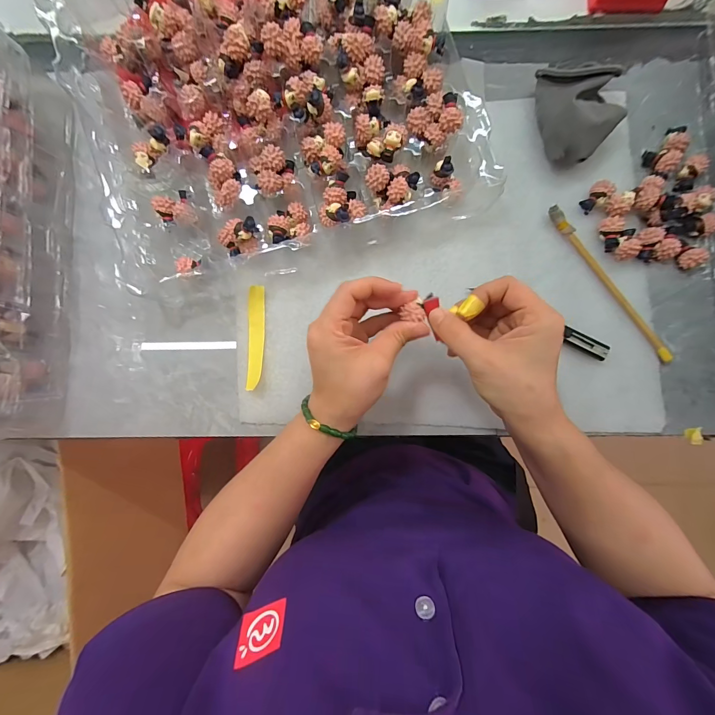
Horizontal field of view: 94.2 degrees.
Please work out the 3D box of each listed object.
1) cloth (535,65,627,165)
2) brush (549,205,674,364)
[{"bbox_3d":[0.212,-0.232,0.320,0.069,0.042,0.091,0,87,1],"label":"cloth"},{"bbox_3d":[0.244,-0.071,0.322,0.013,0.011,0.183,-34,87,-1],"label":"brush"}]

